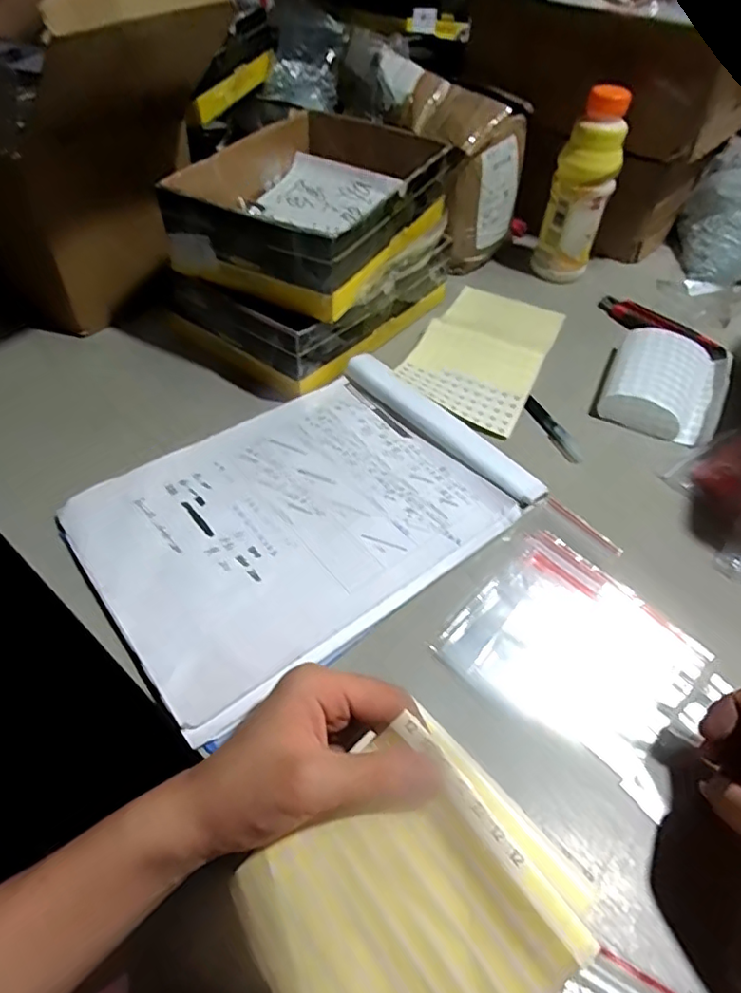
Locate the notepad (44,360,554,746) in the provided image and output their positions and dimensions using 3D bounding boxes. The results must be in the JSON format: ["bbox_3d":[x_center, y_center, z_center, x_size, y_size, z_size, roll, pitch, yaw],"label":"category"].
[{"bbox_3d":[-0.053,0.005,0.433,0.293,0.027,0.216,-31,57,-26],"label":"notepad"}]

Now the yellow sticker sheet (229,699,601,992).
[{"bbox_3d":[0.012,0.195,0.266,0.150,0.007,0.120,-45,66,1],"label":"yellow sticker sheet"}]

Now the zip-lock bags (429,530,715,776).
[{"bbox_3d":[0.137,0.099,0.383,0.139,0.015,0.131,37,57,26],"label":"zip-lock bags"}]

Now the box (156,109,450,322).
[{"bbox_3d":[-0.039,-0.280,0.542,0.197,0.067,0.259,22,52,15],"label":"box"}]

